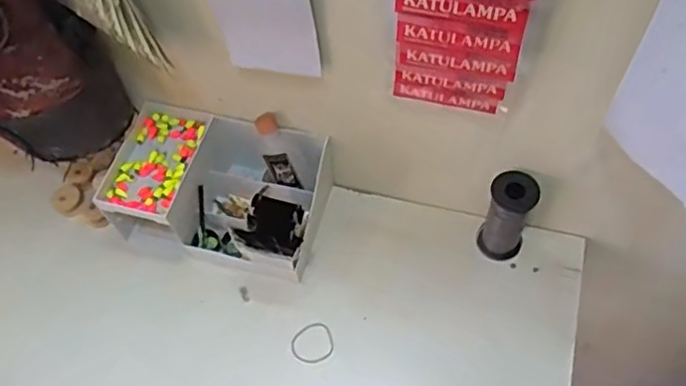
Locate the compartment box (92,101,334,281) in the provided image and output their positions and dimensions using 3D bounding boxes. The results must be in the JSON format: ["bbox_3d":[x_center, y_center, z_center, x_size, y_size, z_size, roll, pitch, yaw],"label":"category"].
[{"bbox_3d":[-0.141,-0.008,0.758,0.235,0.105,0.164,14,61,12],"label":"compartment box"}]

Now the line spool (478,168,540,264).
[{"bbox_3d":[0.180,0.028,0.703,0.048,0.123,0.042,21,62,15],"label":"line spool"}]

